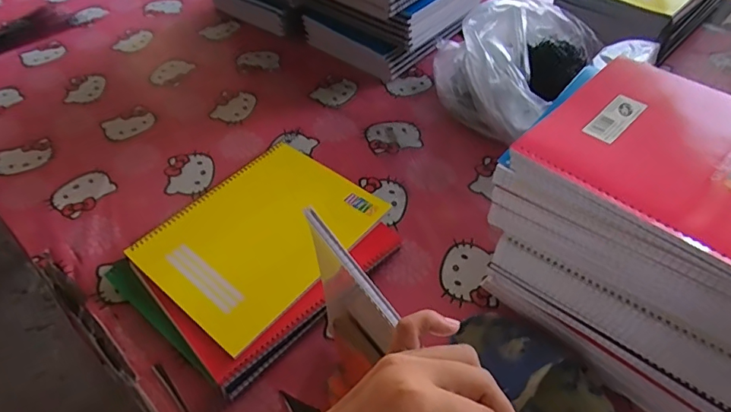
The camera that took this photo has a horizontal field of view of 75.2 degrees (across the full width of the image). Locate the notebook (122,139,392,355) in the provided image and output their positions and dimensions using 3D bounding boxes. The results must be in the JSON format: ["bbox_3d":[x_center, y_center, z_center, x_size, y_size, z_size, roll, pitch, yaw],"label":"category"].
[{"bbox_3d":[-0.121,0.030,0.569,0.195,0.010,0.249,32,58,27],"label":"notebook"}]

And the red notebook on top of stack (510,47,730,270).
[{"bbox_3d":[0.278,-0.036,0.382,0.189,0.012,0.245,-38,58,-26],"label":"red notebook on top of stack"}]

